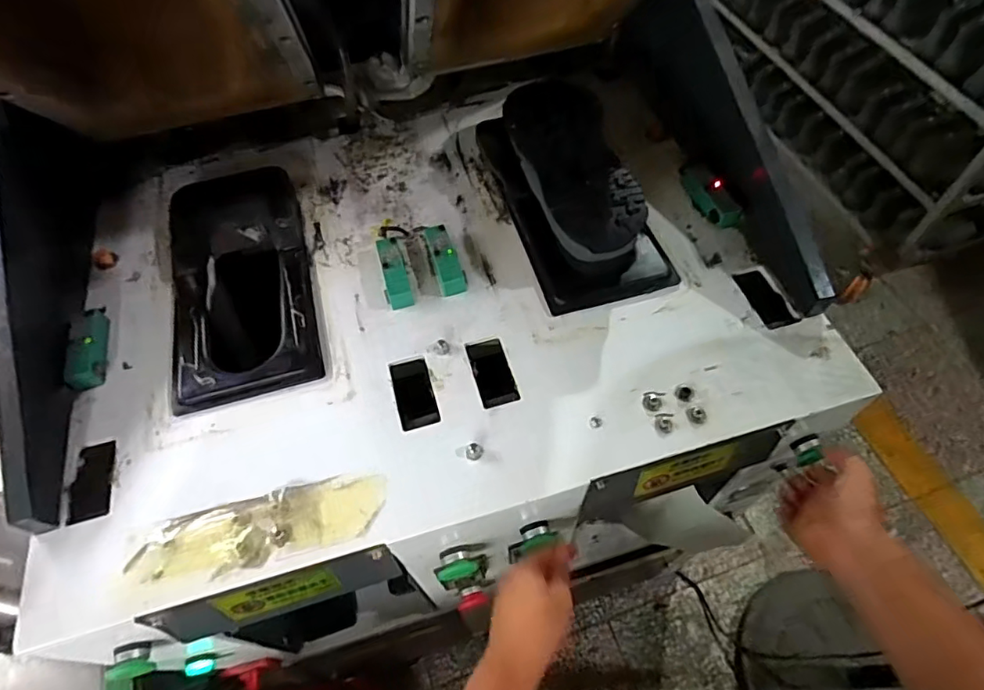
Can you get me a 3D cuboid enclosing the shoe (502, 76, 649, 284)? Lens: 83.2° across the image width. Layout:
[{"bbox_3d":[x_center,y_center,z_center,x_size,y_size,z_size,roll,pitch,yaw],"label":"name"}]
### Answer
[{"bbox_3d":[0.090,-0.178,0.620,0.108,0.088,0.238,-14,58,-8],"label":"shoe"}]

